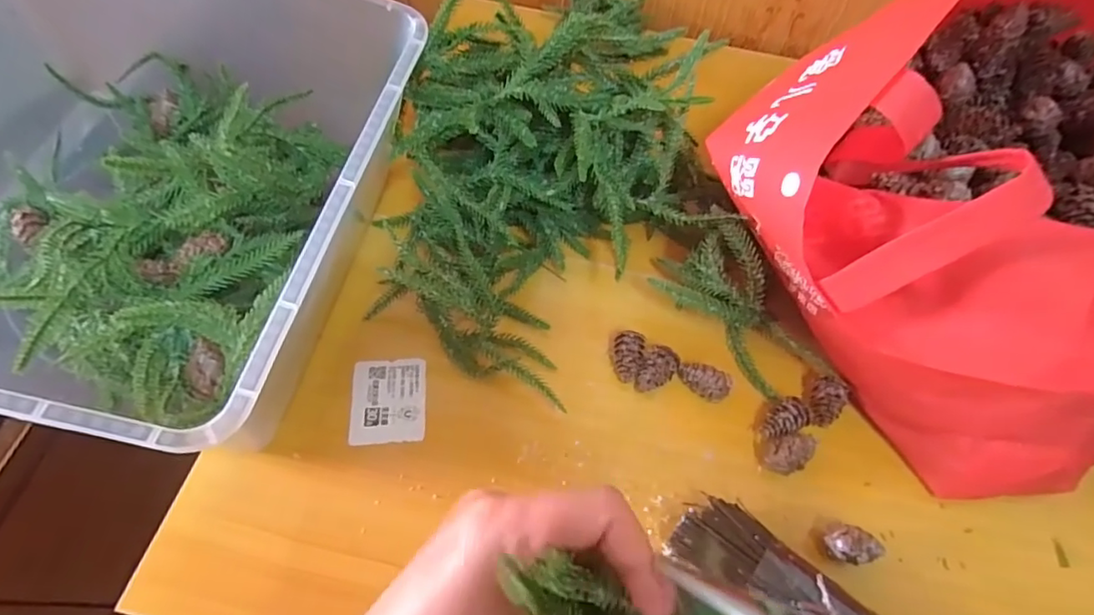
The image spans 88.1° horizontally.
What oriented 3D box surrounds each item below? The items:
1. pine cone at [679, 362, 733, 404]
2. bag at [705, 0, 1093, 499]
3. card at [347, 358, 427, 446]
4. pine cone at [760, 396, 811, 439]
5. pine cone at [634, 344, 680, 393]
[{"bbox_3d":[0.106,0.052,0.385,0.034,0.021,0.019,24,63,11],"label":"pine cone"},{"bbox_3d":[0.292,-0.064,0.352,0.326,0.199,0.280,-36,69,-19],"label":"bag"},{"bbox_3d":[-0.106,0.062,0.381,0.048,0.004,0.058,-3,62,-4],"label":"card"},{"bbox_3d":[0.157,0.075,0.375,0.031,0.021,0.020,-25,65,-15],"label":"pine cone"},{"bbox_3d":[0.076,0.045,0.390,0.023,0.020,0.033,25,64,11],"label":"pine cone"}]

